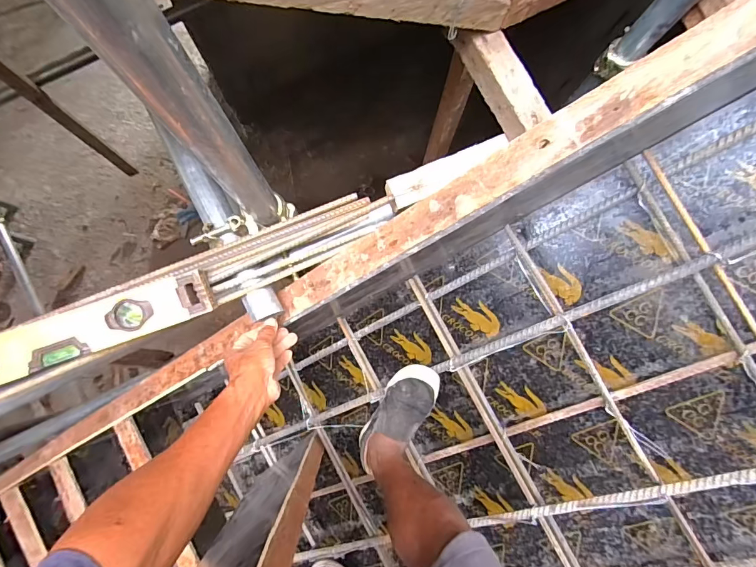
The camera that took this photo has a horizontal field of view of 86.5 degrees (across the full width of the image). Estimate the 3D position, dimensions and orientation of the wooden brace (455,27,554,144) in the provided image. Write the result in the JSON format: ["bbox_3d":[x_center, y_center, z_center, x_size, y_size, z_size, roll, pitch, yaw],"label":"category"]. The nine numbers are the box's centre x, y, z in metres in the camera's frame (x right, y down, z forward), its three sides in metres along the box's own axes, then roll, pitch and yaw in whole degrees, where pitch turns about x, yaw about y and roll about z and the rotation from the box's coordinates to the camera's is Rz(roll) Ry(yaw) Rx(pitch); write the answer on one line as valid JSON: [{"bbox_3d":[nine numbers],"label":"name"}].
[{"bbox_3d":[0.185,-0.320,0.615,0.050,0.055,0.183,-27,85,-6],"label":"wooden brace"}]

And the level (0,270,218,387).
[{"bbox_3d":[-0.414,0.073,0.520,0.397,0.029,0.063,-20,85,-6],"label":"level"}]

